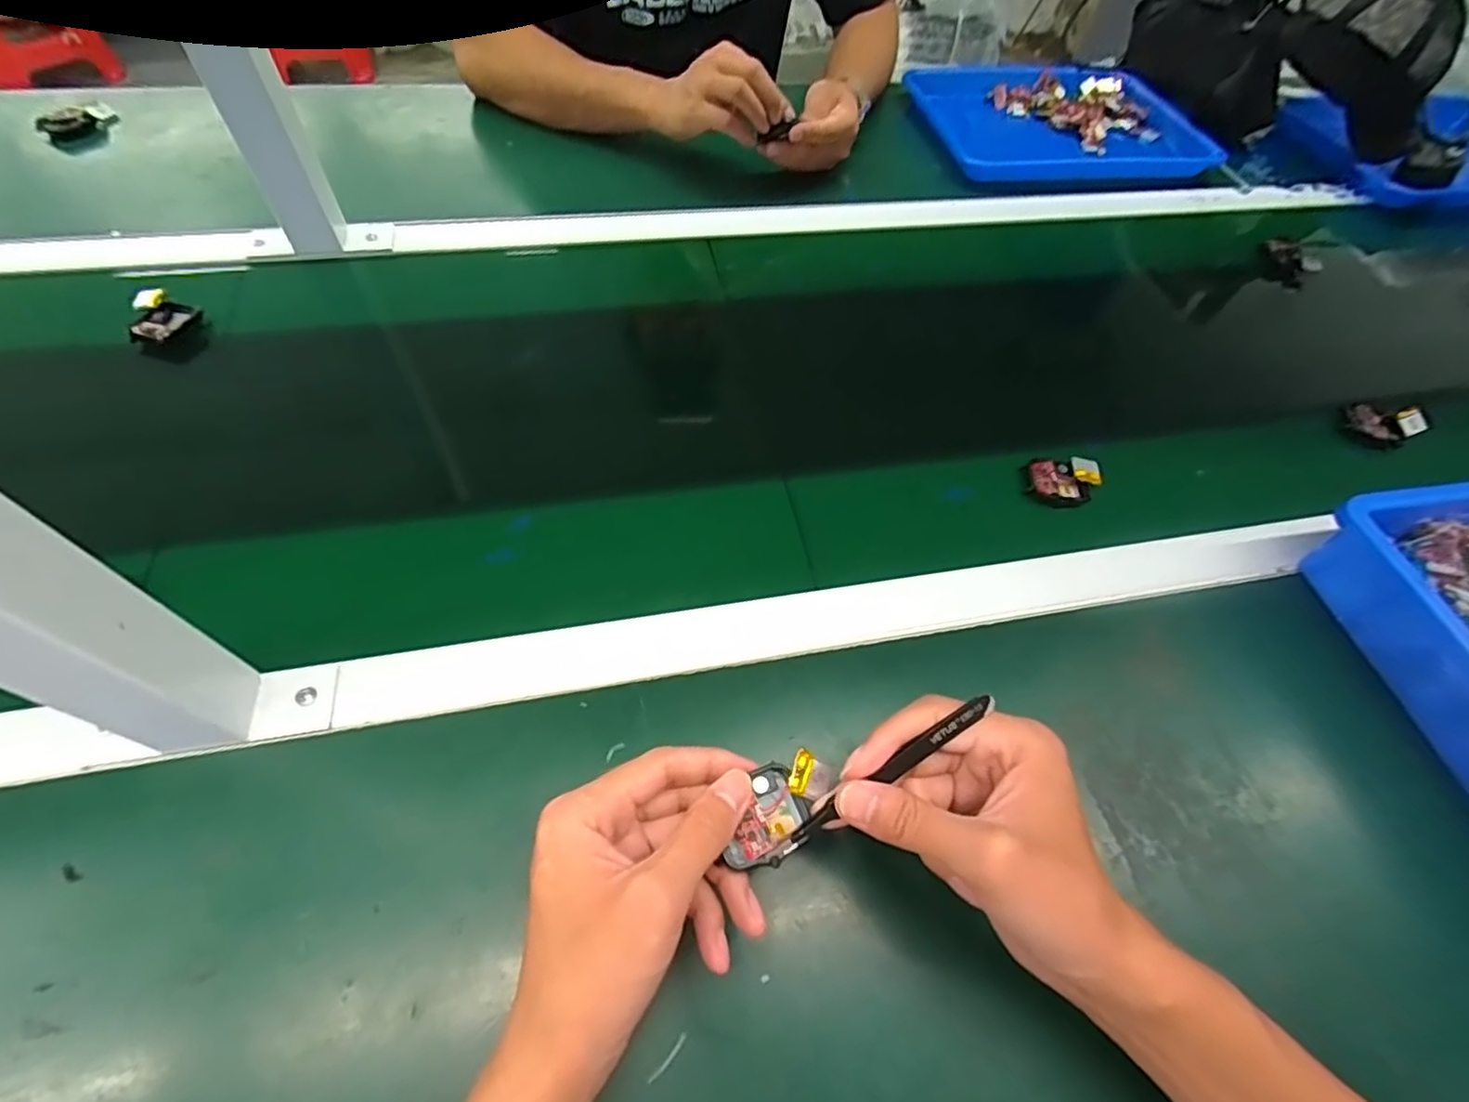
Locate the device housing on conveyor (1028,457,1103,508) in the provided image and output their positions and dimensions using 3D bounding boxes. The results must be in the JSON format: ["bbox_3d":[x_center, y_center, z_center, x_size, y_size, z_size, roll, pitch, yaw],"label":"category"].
[{"bbox_3d":[0.246,-0.051,0.482,0.050,0.026,0.040,2,56,-4],"label":"device housing on conveyor"}]

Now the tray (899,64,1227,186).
[{"bbox_3d":[0.394,-0.519,0.792,0.336,0.037,0.248,-7,57,-10],"label":"tray"}]

